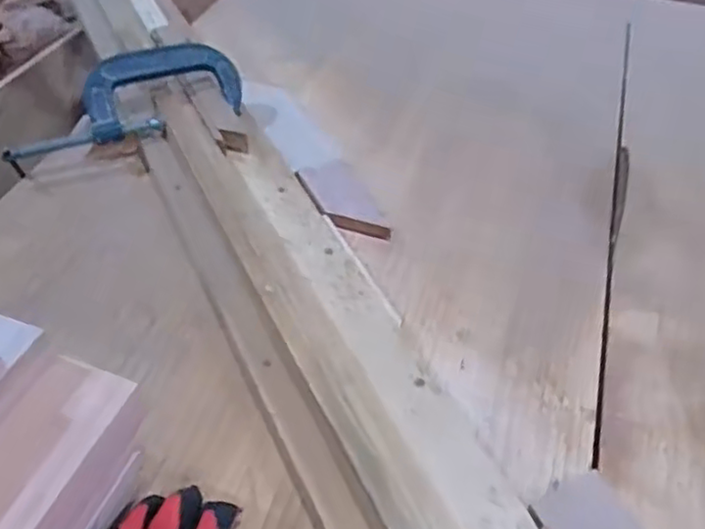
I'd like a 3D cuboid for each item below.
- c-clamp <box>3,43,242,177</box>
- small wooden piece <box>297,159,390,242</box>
[{"bbox_3d":[-0.257,-0.184,0.752,0.259,0.048,0.112,-14,78,-18],"label":"c-clamp"},{"bbox_3d":[-0.007,-0.067,0.703,0.065,0.017,0.124,-20,49,-19],"label":"small wooden piece"}]

